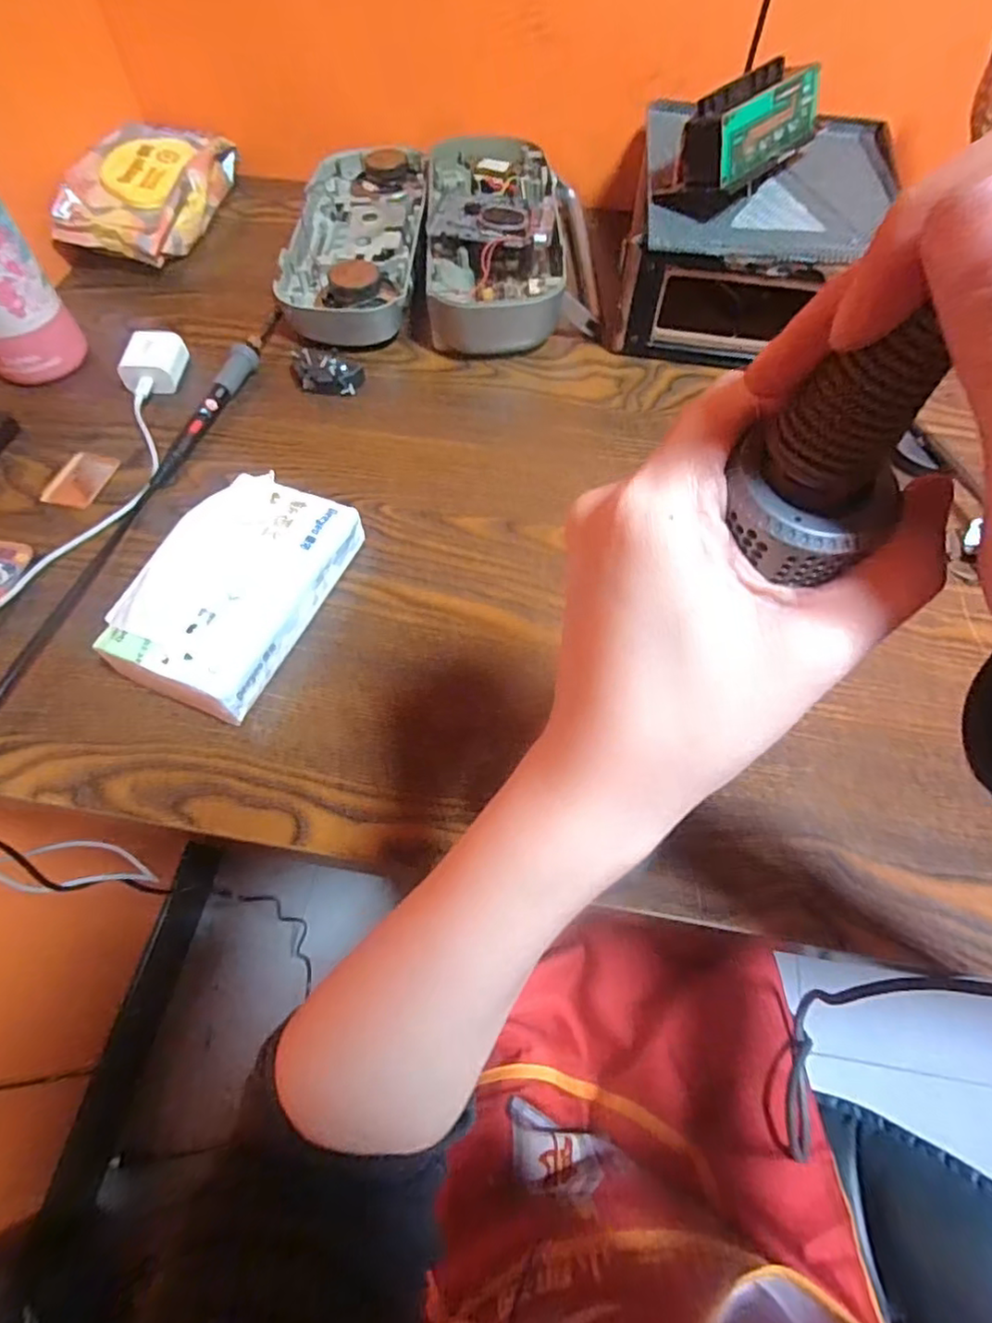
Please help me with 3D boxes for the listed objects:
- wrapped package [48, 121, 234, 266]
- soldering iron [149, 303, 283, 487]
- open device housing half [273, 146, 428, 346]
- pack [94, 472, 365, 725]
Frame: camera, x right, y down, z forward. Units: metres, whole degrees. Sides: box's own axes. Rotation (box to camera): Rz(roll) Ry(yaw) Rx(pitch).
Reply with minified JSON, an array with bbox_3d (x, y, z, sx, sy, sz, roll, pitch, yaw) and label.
[{"bbox_3d":[-0.322,-0.444,0.575,0.101,0.031,0.200,15,65,-14],"label":"wrapped package"},{"bbox_3d":[-0.214,-0.211,0.482,0.016,0.023,0.188,15,62,8],"label":"soldering iron"},{"bbox_3d":[-0.123,-0.389,0.568,0.118,0.047,0.253,2,61,1],"label":"open device housing half"},{"bbox_3d":[-0.163,-0.047,0.384,0.096,0.046,0.151,20,63,11],"label":"pack"}]

